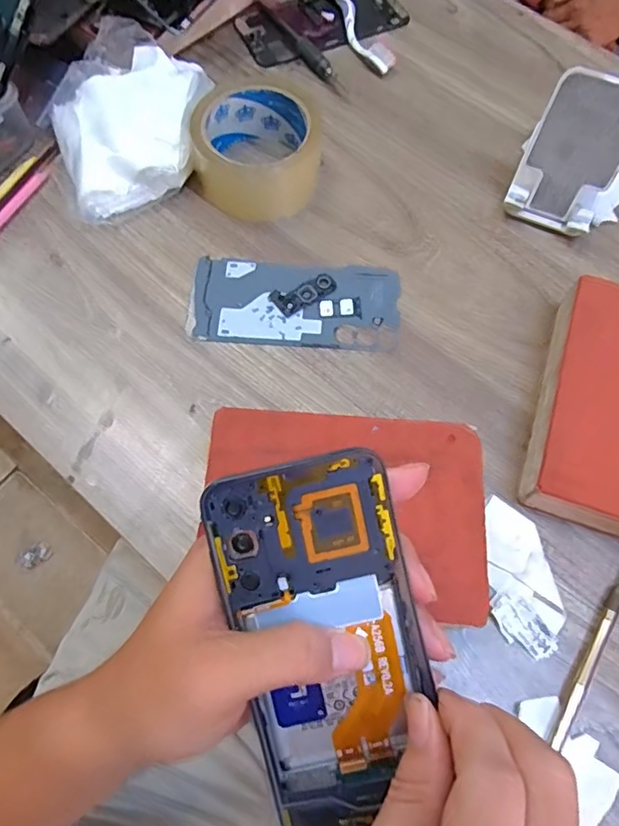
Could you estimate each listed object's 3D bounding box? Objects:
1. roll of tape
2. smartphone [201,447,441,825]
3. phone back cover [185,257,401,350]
[{"bbox_3d":[-0.038,-0.207,0.433,0.091,0.050,0.097,0,68,-1],"label":"roll of tape"},{"bbox_3d":[0.006,0.097,0.230,0.077,0.016,0.158,-8,98,-4],"label":"smartphone"},{"bbox_3d":[-0.011,-0.081,0.409,0.152,0.005,0.070,5,68,1],"label":"phone back cover"}]

